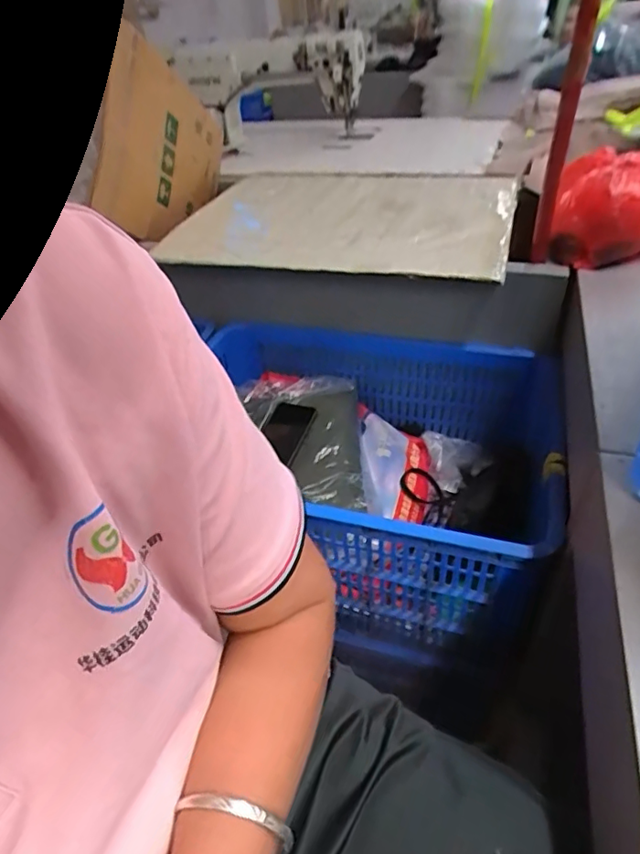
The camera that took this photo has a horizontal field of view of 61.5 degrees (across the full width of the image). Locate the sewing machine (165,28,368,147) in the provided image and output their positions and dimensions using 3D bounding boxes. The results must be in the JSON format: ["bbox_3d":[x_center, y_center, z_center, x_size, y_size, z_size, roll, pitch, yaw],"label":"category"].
[{"bbox_3d":[-0.113,-0.886,1.420,0.456,0.232,0.214,1,41,9],"label":"sewing machine"}]

